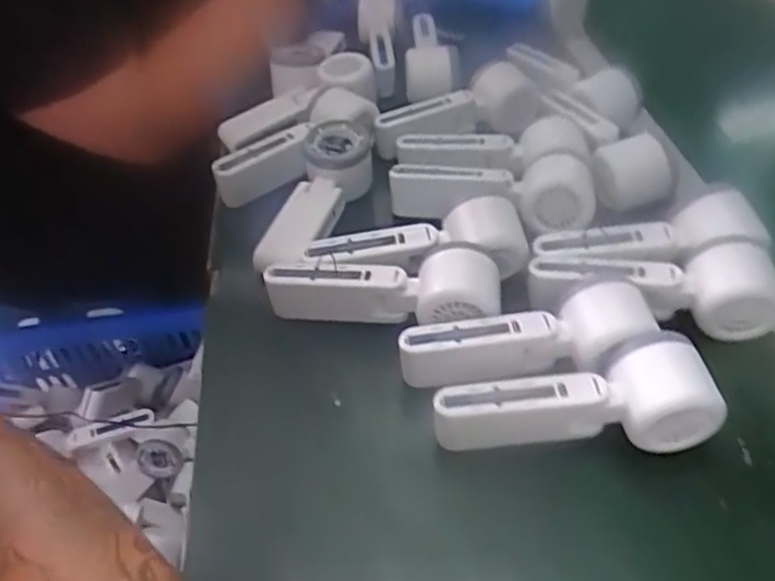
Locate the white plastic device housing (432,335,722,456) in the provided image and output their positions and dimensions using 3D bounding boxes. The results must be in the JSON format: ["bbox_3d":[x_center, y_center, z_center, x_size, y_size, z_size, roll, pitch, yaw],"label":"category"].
[{"bbox_3d":[0.111,0.067,0.395,0.163,0.050,0.049,-7,45,-5],"label":"white plastic device housing"}]

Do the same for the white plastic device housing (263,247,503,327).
[{"bbox_3d":[-0.003,-0.001,0.476,0.164,0.051,0.048,8,45,10],"label":"white plastic device housing"}]

